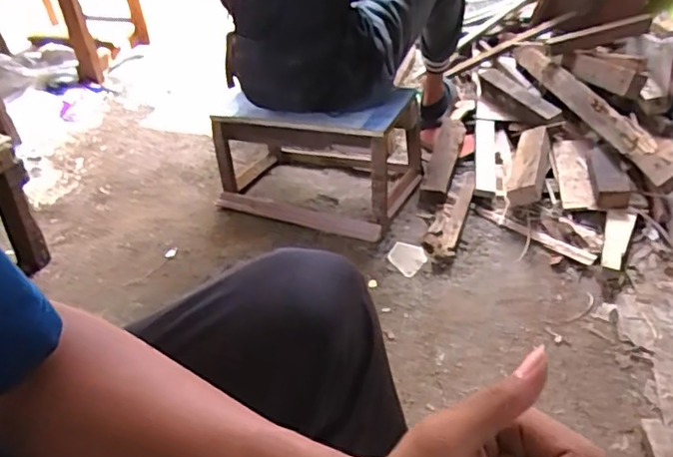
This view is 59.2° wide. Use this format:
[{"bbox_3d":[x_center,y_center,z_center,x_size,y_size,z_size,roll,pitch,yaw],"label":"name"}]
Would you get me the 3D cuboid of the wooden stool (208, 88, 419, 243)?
[{"bbox_3d":[-0.059,-0.187,1.397,0.474,0.244,0.292,10,40,20],"label":"wooden stool"}]

